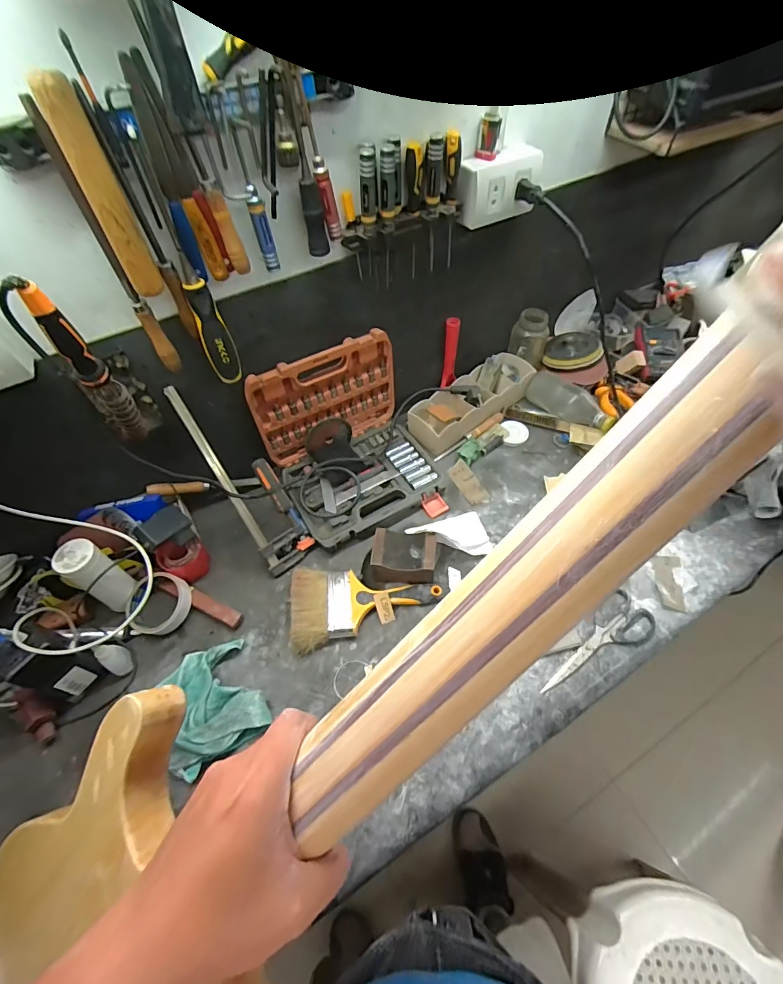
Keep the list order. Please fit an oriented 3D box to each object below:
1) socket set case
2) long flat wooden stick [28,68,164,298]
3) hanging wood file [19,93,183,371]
[{"bbox_3d":[-0.063,-0.084,0.686,0.252,0.205,0.203,-24,54,-14],"label":"socket set case"},{"bbox_3d":[-0.261,-0.265,0.393,0.029,0.171,0.019,-27,55,-16],"label":"long flat wooden stick"},{"bbox_3d":[-0.283,-0.236,0.445,0.020,0.262,0.021,-27,55,-16],"label":"hanging wood file"}]

